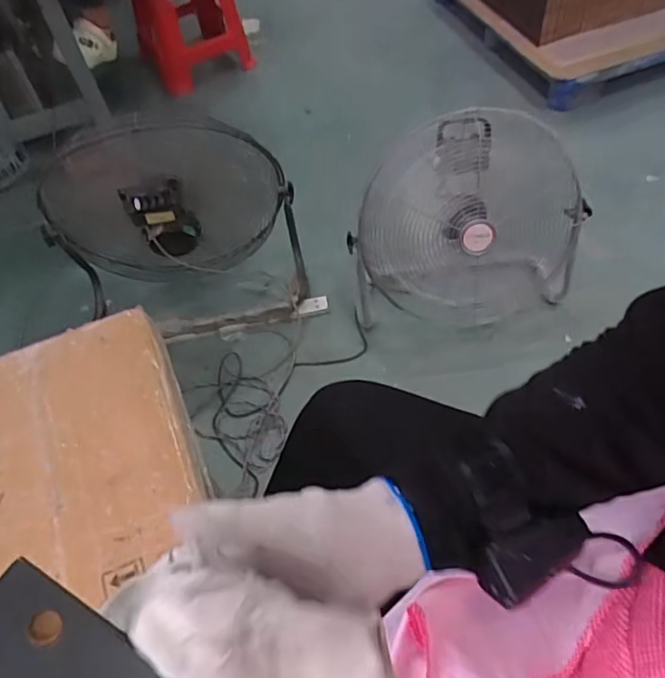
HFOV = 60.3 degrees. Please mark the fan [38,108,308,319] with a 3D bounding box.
[{"bbox_3d":[-0.379,-0.266,1.407,0.577,0.538,0.217,-18,56,-7],"label":"fan"}]

